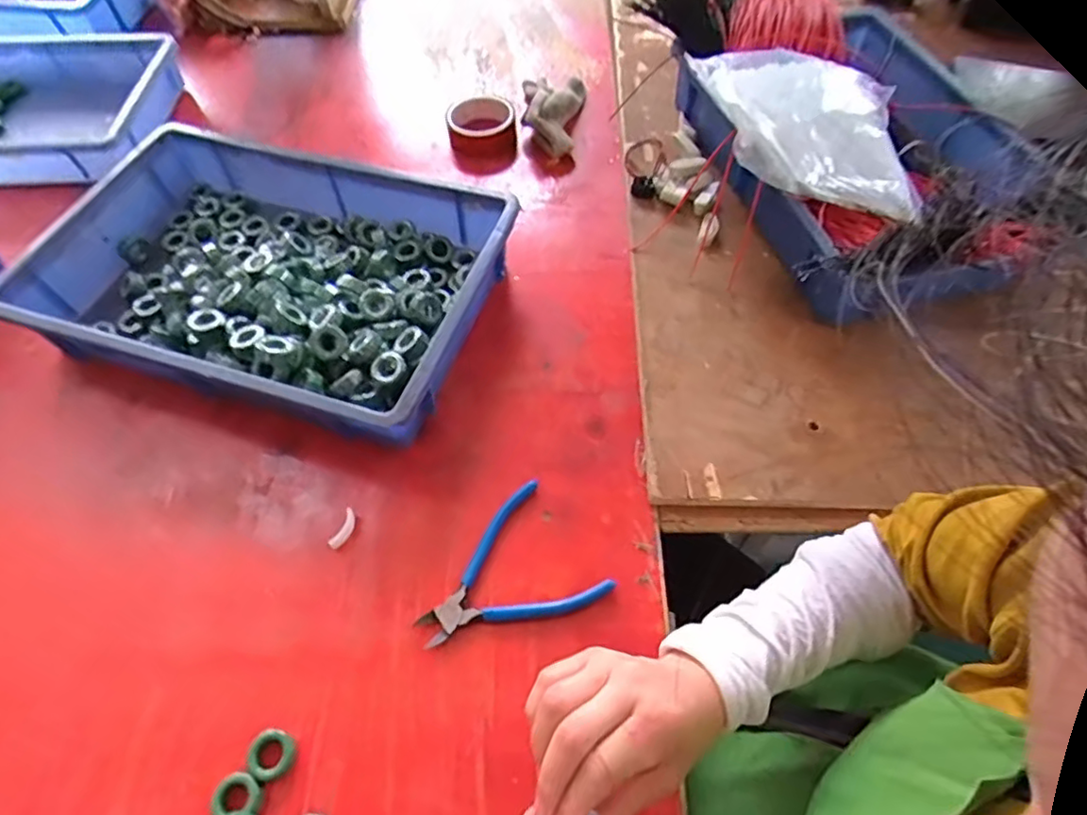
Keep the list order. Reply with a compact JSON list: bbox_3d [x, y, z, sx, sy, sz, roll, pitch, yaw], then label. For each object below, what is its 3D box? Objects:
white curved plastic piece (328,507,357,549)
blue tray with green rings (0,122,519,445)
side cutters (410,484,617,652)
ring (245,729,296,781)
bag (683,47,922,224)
[{"bbox_3d":[-0.168,0.102,0.520,0.014,0.011,0.037,18,60,11],"label":"white curved plastic piece"},{"bbox_3d":[-0.279,-0.135,0.629,0.443,0.081,0.285,15,60,10],"label":"blue tray with green rings"},{"bbox_3d":[-0.035,0.136,0.494,0.141,0.010,0.113,-29,62,-16],"label":"side cutters"},{"bbox_3d":[-0.190,0.242,0.429,0.029,0.009,0.031,0,58,1],"label":"ring"},{"bbox_3d":[0.288,-0.304,0.660,0.233,0.069,0.213,0,58,1],"label":"bag"}]

